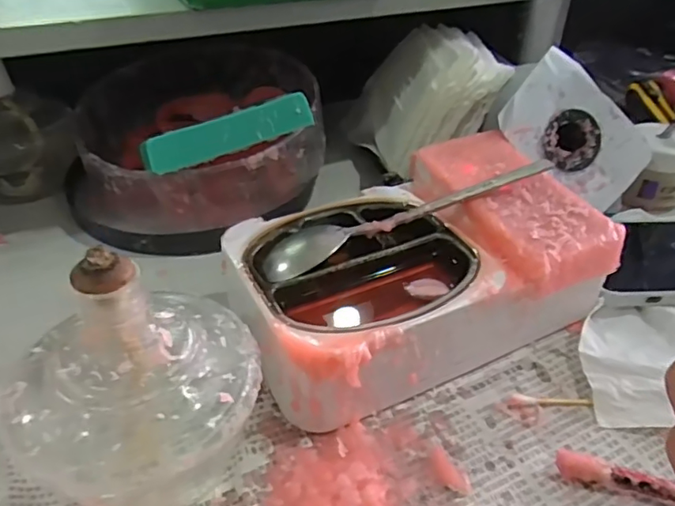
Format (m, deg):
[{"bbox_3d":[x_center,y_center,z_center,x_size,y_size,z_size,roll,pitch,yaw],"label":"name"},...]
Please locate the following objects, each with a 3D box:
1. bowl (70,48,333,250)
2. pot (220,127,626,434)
[{"bbox_3d":[-0.109,-0.093,0.422,0.182,0.068,0.194,1,38,-1],"label":"bowl"},{"bbox_3d":[0.048,0.006,0.300,0.214,0.065,0.116,-19,42,-25],"label":"pot"}]

